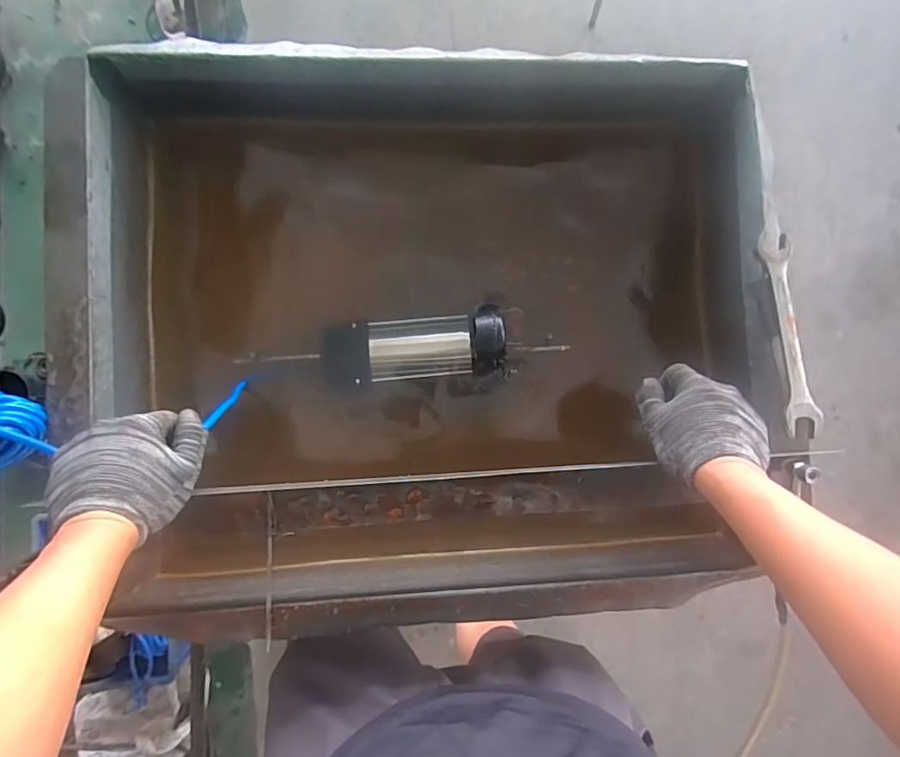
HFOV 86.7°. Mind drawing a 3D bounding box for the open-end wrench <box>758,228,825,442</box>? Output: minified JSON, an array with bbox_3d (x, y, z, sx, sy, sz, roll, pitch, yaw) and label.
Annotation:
[{"bbox_3d":[0.365,-0.046,0.509,0.039,0.010,0.214,-9,89,-4],"label":"open-end wrench"}]

